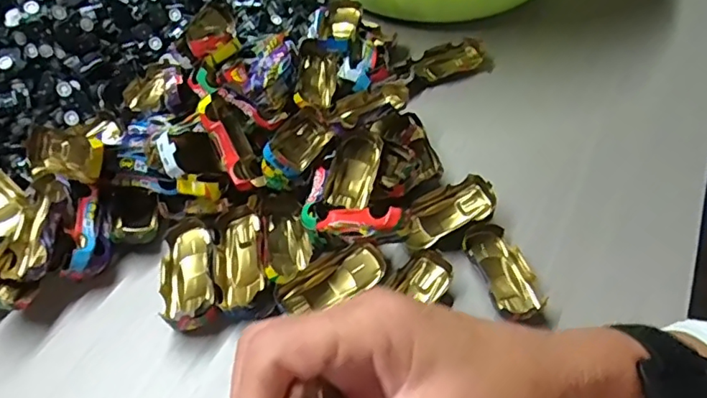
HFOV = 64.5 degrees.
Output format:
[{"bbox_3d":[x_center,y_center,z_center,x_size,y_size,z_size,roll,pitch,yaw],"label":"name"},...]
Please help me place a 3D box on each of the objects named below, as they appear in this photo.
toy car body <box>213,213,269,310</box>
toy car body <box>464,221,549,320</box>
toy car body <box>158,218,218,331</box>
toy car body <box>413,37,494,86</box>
[{"bbox_3d":[-0.066,0.037,0.332,0.031,0.013,0.060,-4,49,-3],"label":"toy car body"},{"bbox_3d":[0.089,0.042,0.330,0.029,0.014,0.063,-13,50,-11],"label":"toy car body"},{"bbox_3d":[-0.097,0.041,0.324,0.030,0.016,0.070,-9,50,-8],"label":"toy car body"},{"bbox_3d":[0.084,-0.117,0.478,0.066,0.015,0.037,-21,52,-17],"label":"toy car body"}]

